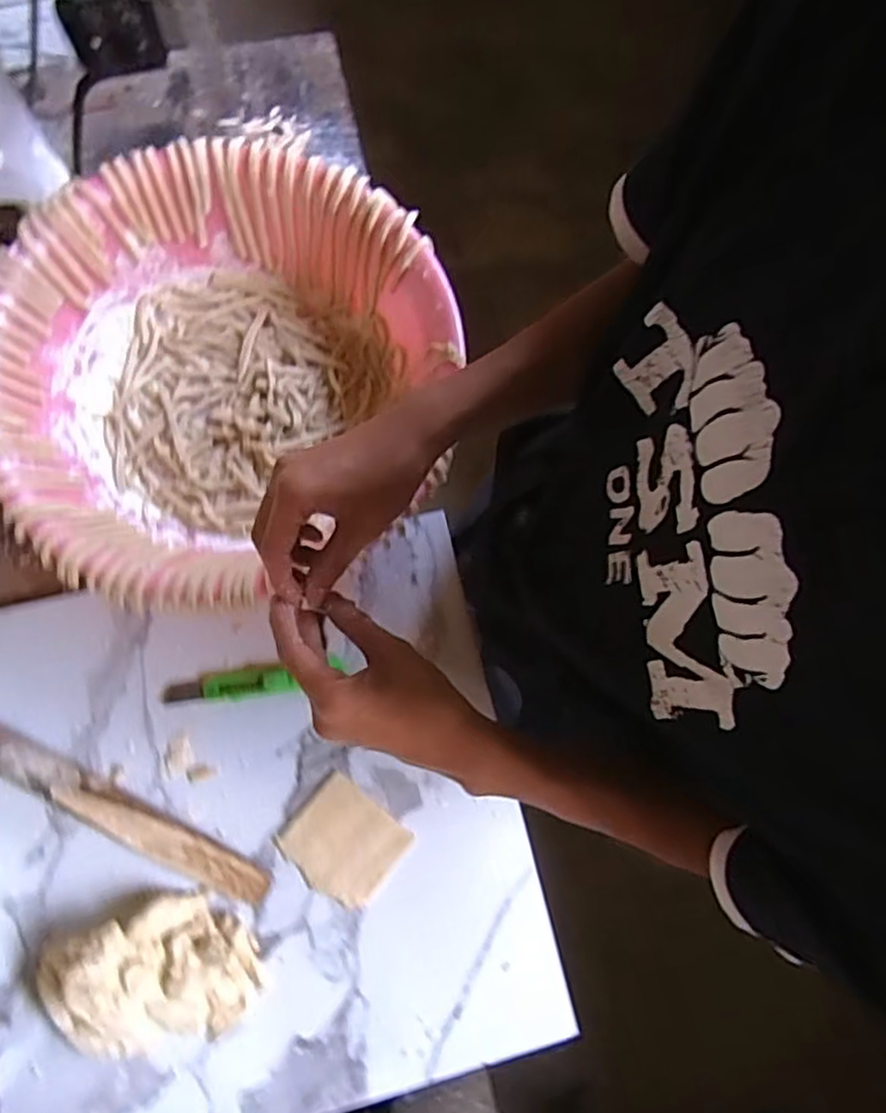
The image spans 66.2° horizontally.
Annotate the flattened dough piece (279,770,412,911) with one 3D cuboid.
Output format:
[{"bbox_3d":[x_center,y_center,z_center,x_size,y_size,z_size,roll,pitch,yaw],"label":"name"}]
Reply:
[{"bbox_3d":[-0.091,0.261,0.620,0.097,0.006,0.087,39,82,7],"label":"flattened dough piece"}]

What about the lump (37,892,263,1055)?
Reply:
[{"bbox_3d":[-0.250,0.356,0.573,0.169,0.056,0.110,-10,80,-1],"label":"lump"}]

